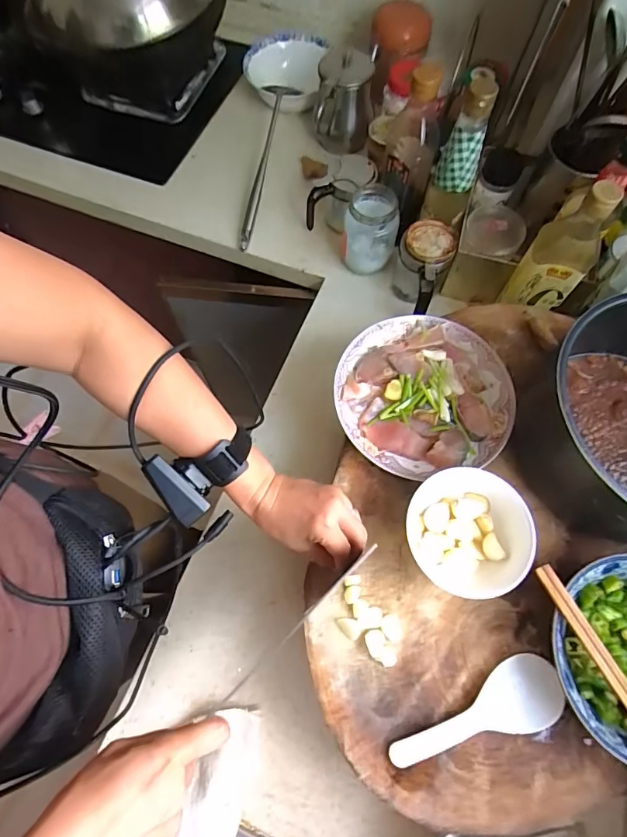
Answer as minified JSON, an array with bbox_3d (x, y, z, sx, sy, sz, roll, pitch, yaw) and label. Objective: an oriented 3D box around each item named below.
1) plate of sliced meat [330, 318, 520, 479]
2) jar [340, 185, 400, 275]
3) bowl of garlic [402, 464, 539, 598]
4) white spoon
[{"bbox_3d":[0.131,-0.031,0.513,0.204,0.036,0.190,0,69,0],"label":"plate of sliced meat"},{"bbox_3d":[0.087,-0.284,0.669,0.077,0.110,0.069,13,70,5],"label":"jar"},{"bbox_3d":[0.152,0.114,0.445,0.114,0.063,0.116,0,69,0],"label":"bowl of garlic"},{"bbox_3d":[0.150,0.272,0.413,0.168,0.015,0.060,-15,70,-5],"label":"white spoon"}]

